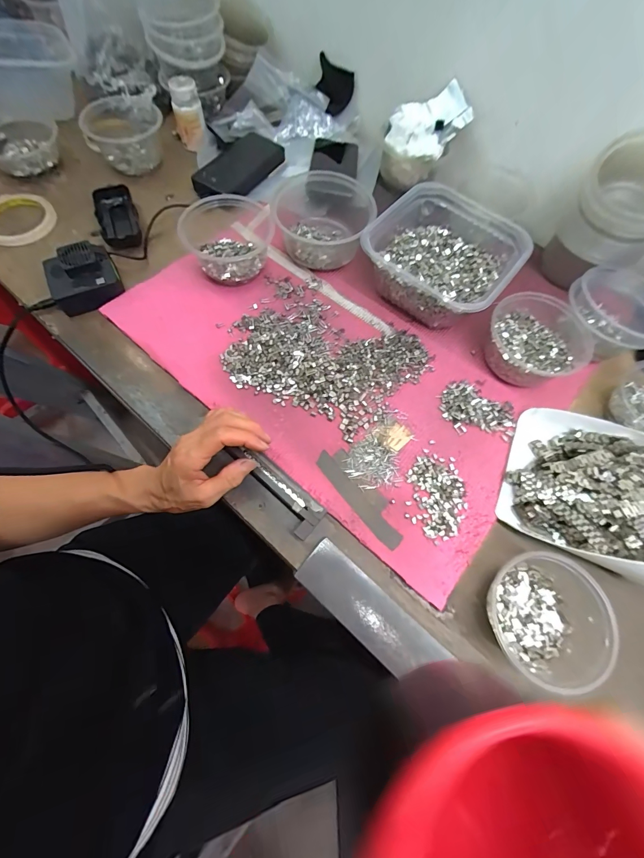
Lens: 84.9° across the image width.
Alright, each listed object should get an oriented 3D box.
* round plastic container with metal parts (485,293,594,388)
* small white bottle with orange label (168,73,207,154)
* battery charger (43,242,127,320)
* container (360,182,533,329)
[{"bbox_3d":[0.262,-0.110,0.432,0.115,0.044,0.119,2,67,-4],"label":"round plastic container with metal parts"},{"bbox_3d":[-0.217,-0.509,0.570,0.050,0.076,0.046,-19,70,-12],"label":"small white bottle with orange label"},{"bbox_3d":[-0.308,-0.193,0.454,0.080,0.045,0.074,-24,72,-11],"label":"battery charger"},{"bbox_3d":[0.164,-0.231,0.460,0.176,0.069,0.181,37,72,11],"label":"container"}]

